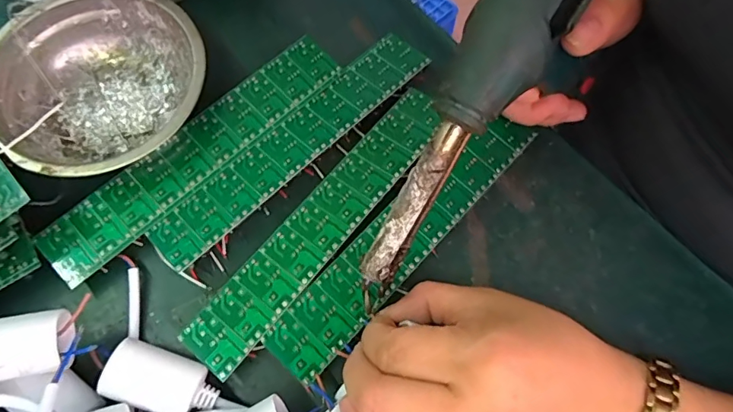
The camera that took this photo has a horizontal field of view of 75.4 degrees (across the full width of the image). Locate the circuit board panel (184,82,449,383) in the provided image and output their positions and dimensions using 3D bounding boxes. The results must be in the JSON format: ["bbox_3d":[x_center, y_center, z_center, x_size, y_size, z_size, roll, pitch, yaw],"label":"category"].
[{"bbox_3d":[-0.023,0.005,0.271,0.036,0.004,0.197,37,73,13],"label":"circuit board panel"}]

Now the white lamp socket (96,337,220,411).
[{"bbox_3d":[-0.100,0.088,0.237,0.050,0.032,0.027,20,70,7],"label":"white lamp socket"}]

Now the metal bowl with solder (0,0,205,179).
[{"bbox_3d":[-0.160,-0.072,0.291,0.122,0.038,0.121,0,69,-1],"label":"metal bowl with solder"}]

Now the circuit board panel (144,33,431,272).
[{"bbox_3d":[-0.043,-0.041,0.292,0.201,0.004,0.036,-43,68,-16],"label":"circuit board panel"}]

